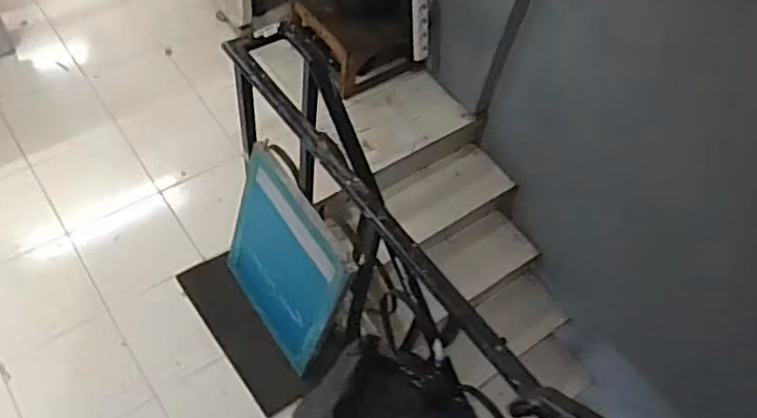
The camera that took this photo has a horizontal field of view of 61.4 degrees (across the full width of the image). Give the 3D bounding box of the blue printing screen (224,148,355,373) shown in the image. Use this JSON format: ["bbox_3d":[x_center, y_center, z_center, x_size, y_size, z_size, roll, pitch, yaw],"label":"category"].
[{"bbox_3d":[-0.254,0.134,1.664,0.035,0.468,0.428,-18,55,-39],"label":"blue printing screen"}]

